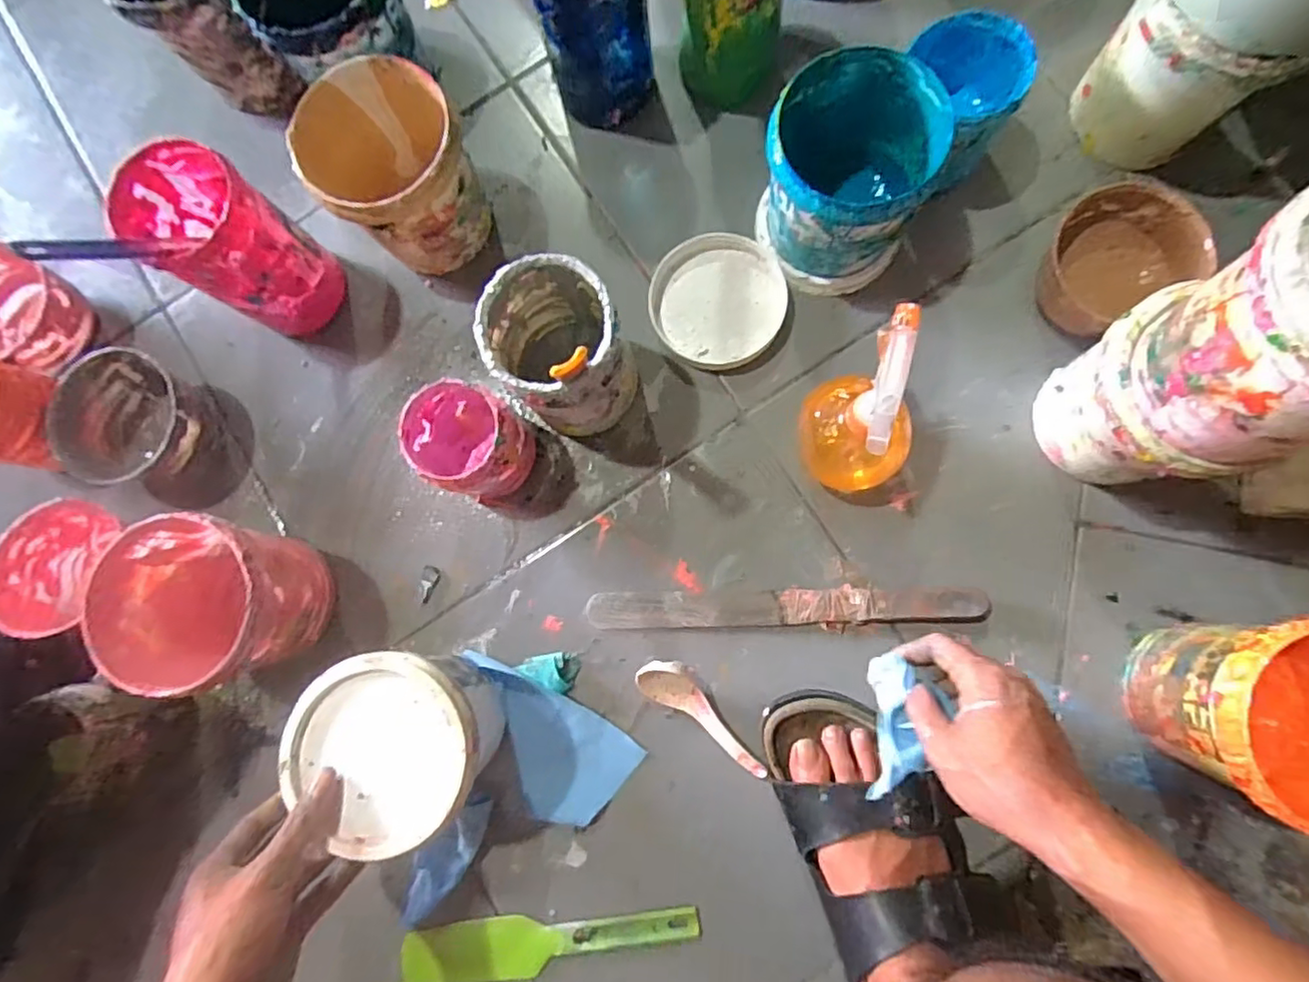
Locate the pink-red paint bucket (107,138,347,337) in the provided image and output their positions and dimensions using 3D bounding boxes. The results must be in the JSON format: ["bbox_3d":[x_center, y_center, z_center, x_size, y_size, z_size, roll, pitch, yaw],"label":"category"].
[{"bbox_3d":[-0.345,-0.201,0.525,0.098,0.157,0.090,41,87,8],"label":"pink-red paint bucket"}]

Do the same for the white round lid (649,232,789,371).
[{"bbox_3d":[0.057,-0.169,0.559,0.115,0.016,0.117,-1,82,4],"label":"white round lid"}]

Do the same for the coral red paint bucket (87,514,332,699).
[{"bbox_3d":[-0.345,0.087,0.506,0.135,0.123,0.123,-1,82,4],"label":"coral red paint bucket"}]

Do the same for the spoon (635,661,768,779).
[{"bbox_3d":[0.043,0.180,0.513,0.126,0.030,0.037,35,86,8],"label":"spoon"}]

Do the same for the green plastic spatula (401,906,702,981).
[{"bbox_3d":[-0.085,0.367,0.507,0.240,0.009,0.049,-7,82,3],"label":"green plastic spatula"}]

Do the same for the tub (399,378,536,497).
[{"bbox_3d":[-0.150,-0.039,0.521,0.090,0.096,0.086,22,85,7],"label":"tub"}]

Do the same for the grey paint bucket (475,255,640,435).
[{"bbox_3d":[-0.072,-0.106,0.502,0.097,0.137,0.109,-40,82,-2],"label":"grey paint bucket"}]

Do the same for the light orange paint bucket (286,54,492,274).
[{"bbox_3d":[-0.213,-0.264,0.539,0.119,0.125,0.115,-1,82,4],"label":"light orange paint bucket"}]

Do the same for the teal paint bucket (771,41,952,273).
[{"bbox_3d":[0.150,-0.249,0.506,0.122,0.129,0.129,-1,82,4],"label":"teal paint bucket"}]

